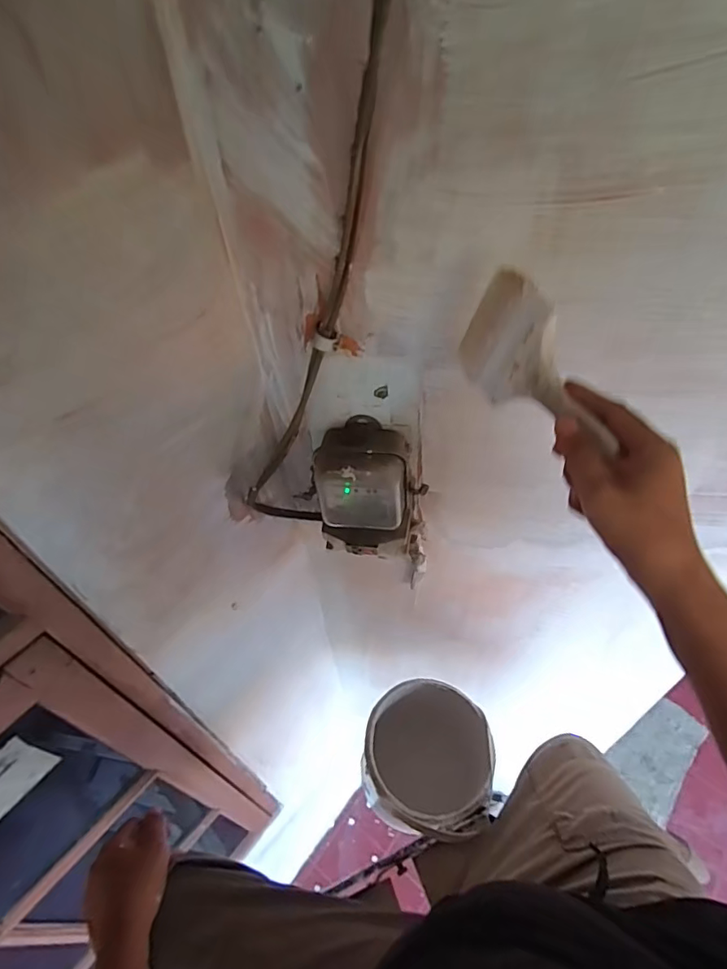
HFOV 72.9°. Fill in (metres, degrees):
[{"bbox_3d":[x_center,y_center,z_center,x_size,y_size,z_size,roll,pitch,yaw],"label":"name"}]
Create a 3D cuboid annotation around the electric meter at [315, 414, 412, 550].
[{"bbox_3d":[0.003,0.001,0.653,0.118,0.135,0.099,5,49,10],"label":"electric meter"}]

